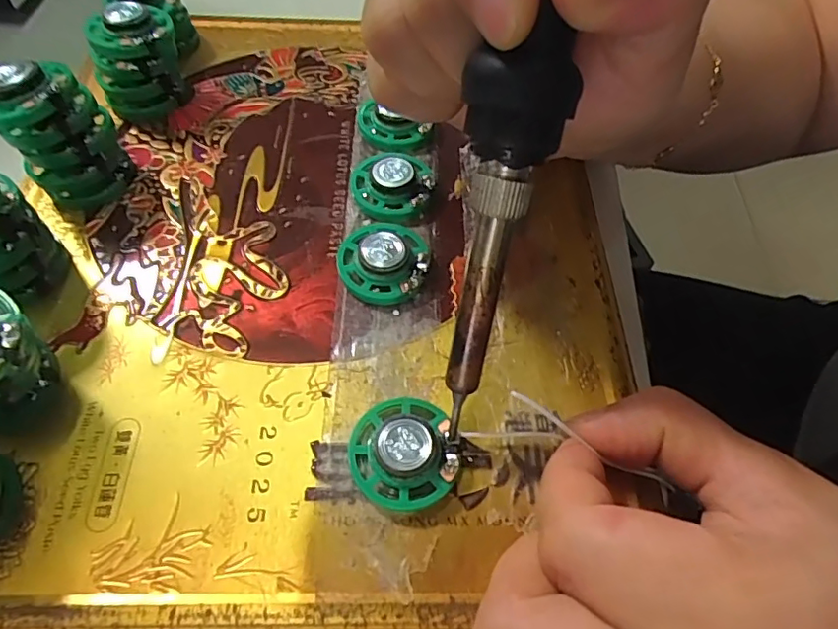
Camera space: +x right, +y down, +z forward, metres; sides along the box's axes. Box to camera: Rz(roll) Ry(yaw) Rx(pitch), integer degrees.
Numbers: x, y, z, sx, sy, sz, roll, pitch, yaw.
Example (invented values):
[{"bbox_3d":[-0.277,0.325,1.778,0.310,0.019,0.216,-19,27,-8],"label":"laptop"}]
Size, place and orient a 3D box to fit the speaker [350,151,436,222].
[{"bbox_3d":[-0.009,-0.042,0.184,0.026,0.010,0.025,1,58,-1],"label":"speaker"}]

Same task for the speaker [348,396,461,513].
[{"bbox_3d":[-0.004,0.035,0.138,0.026,0.007,0.026,1,58,-1],"label":"speaker"}]

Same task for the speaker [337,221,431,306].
[{"bbox_3d":[-0.011,-0.017,0.169,0.027,0.009,0.030,0,58,-2],"label":"speaker"}]

